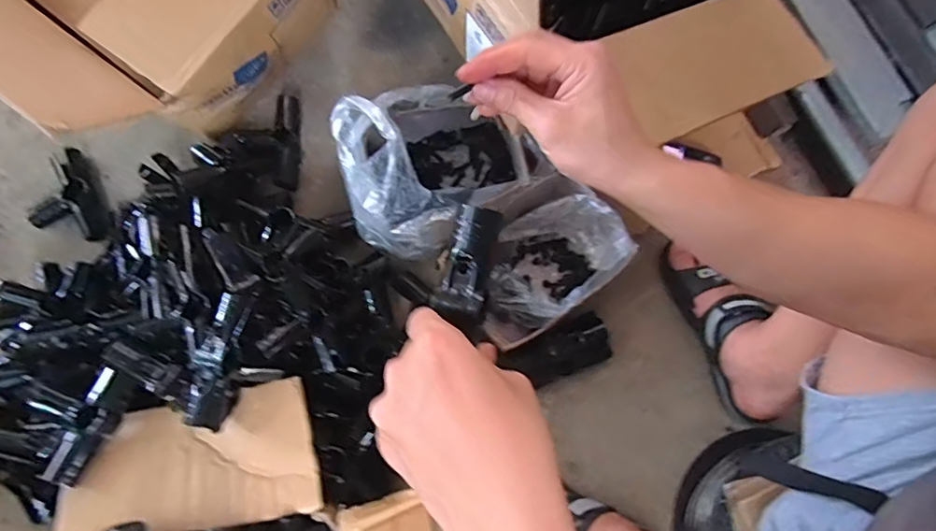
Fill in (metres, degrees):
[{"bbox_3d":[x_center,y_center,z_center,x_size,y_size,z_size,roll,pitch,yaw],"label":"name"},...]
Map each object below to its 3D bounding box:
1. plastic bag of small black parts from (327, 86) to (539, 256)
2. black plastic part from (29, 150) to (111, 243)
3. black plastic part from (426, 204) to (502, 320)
[{"bbox_3d":[-0.053,-0.130,0.702,0.223,0.139,0.197,-28,80,-7],"label":"plastic bag of small black parts"},{"bbox_3d":[-0.542,-0.083,0.737,0.092,0.030,0.138,-32,80,-8],"label":"black plastic part"},{"bbox_3d":[0.000,-0.002,0.342,0.032,0.017,0.071,17,89,2],"label":"black plastic part"}]

